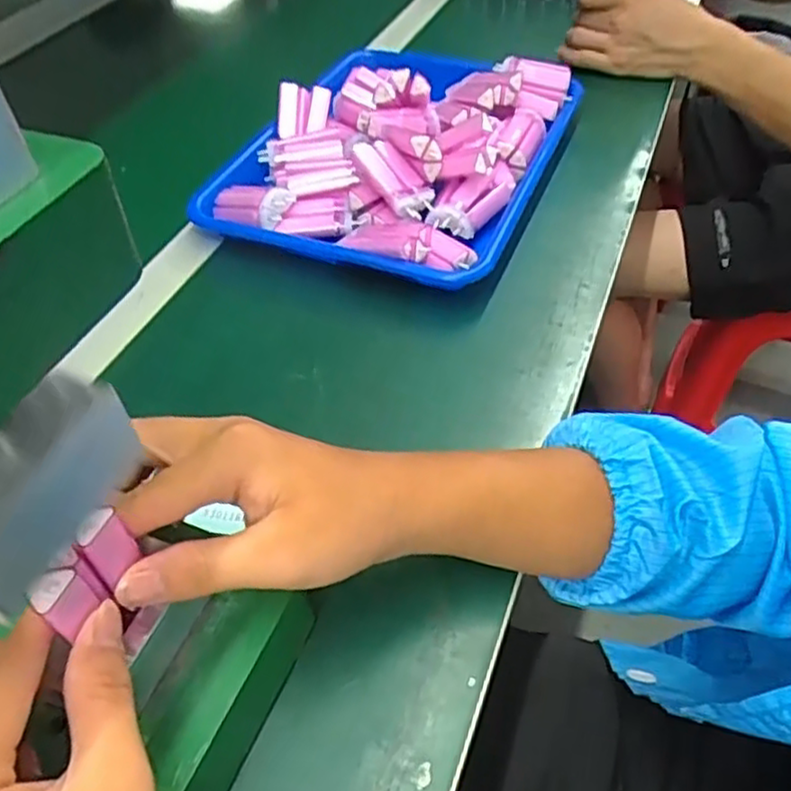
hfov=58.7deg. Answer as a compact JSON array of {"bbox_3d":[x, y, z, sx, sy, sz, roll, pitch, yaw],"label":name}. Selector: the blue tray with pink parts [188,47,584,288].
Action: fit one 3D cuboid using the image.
[{"bbox_3d":[0.004,-0.214,0.584,0.239,0.070,0.299,18,51,18],"label":"blue tray with pink parts"}]

